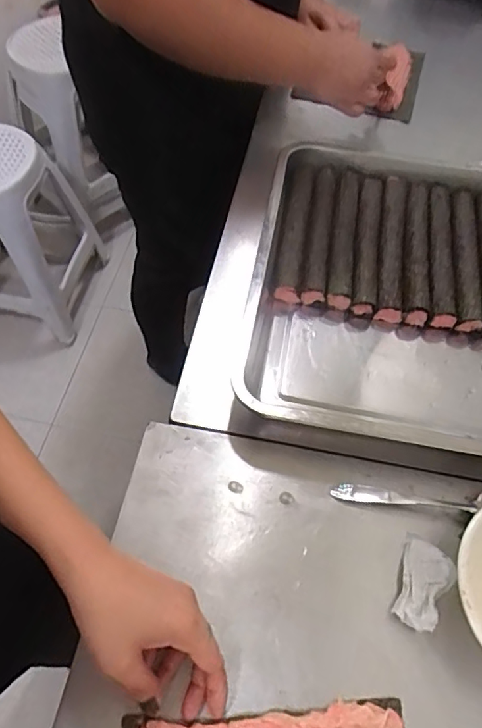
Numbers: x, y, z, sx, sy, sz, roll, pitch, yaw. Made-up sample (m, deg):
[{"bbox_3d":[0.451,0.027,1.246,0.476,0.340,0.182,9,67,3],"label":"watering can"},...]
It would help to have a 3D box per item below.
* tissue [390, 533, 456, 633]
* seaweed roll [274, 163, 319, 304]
[{"bbox_3d":[0.147,0.176,0.413,0.041,0.016,0.068,20,60,9],"label":"tissue"},{"bbox_3d":[0.062,-0.158,0.594,0.031,0.029,0.195,9,59,3],"label":"seaweed roll"}]

